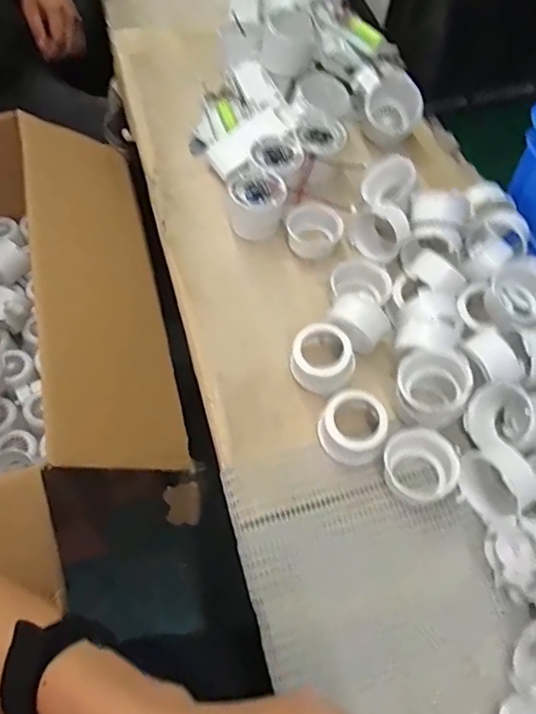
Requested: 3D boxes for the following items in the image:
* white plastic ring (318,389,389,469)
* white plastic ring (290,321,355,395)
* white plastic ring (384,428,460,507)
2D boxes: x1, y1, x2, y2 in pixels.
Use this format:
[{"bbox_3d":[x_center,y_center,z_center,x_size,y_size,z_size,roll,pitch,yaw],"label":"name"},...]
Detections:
[{"bbox_3d":[0.066,0.055,0.429,0.048,0.031,0.050,0,59,-1],"label":"white plastic ring"},{"bbox_3d":[0.045,0.002,0.458,0.051,0.037,0.048,0,59,-1],"label":"white plastic ring"},{"bbox_3d":[0.113,0.083,0.418,0.054,0.027,0.052,0,59,-1],"label":"white plastic ring"}]

